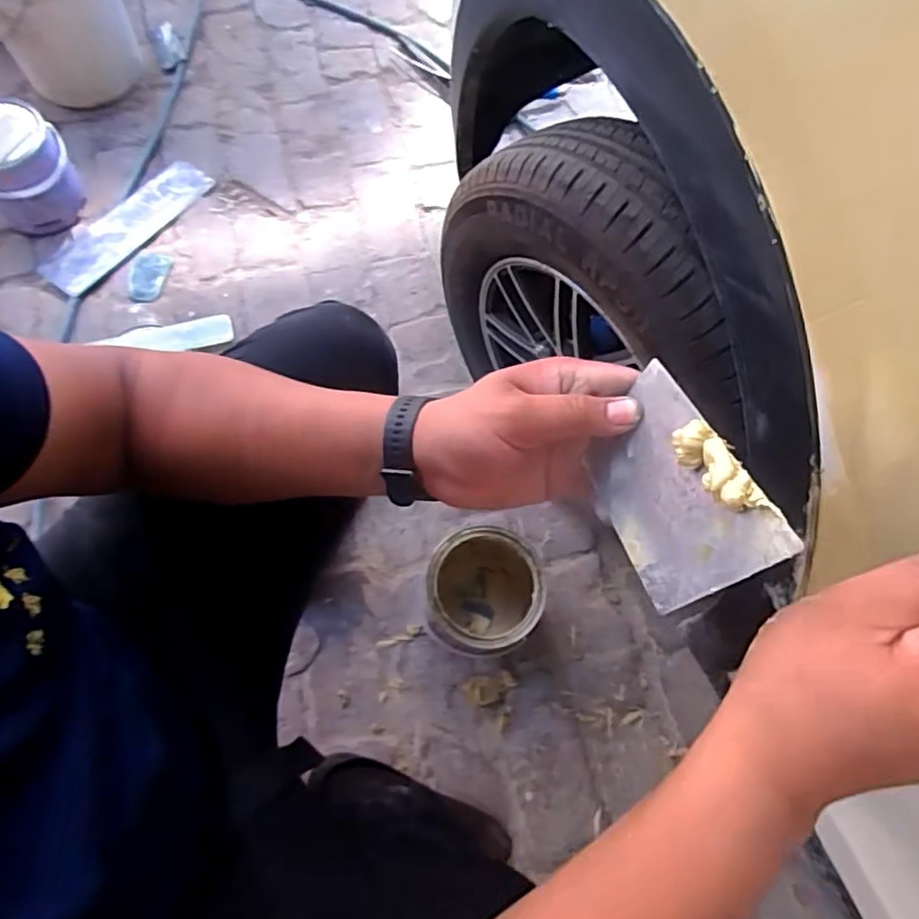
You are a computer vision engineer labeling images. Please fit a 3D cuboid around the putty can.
[{"bbox_3d":[0.034,0.190,0.877,0.154,0.151,0.170,6,69,-1],"label":"putty can"}]

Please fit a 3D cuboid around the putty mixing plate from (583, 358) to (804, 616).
[{"bbox_3d":[0.100,0.016,0.301,0.010,0.076,0.123,12,36,-27],"label":"putty mixing plate"}]

